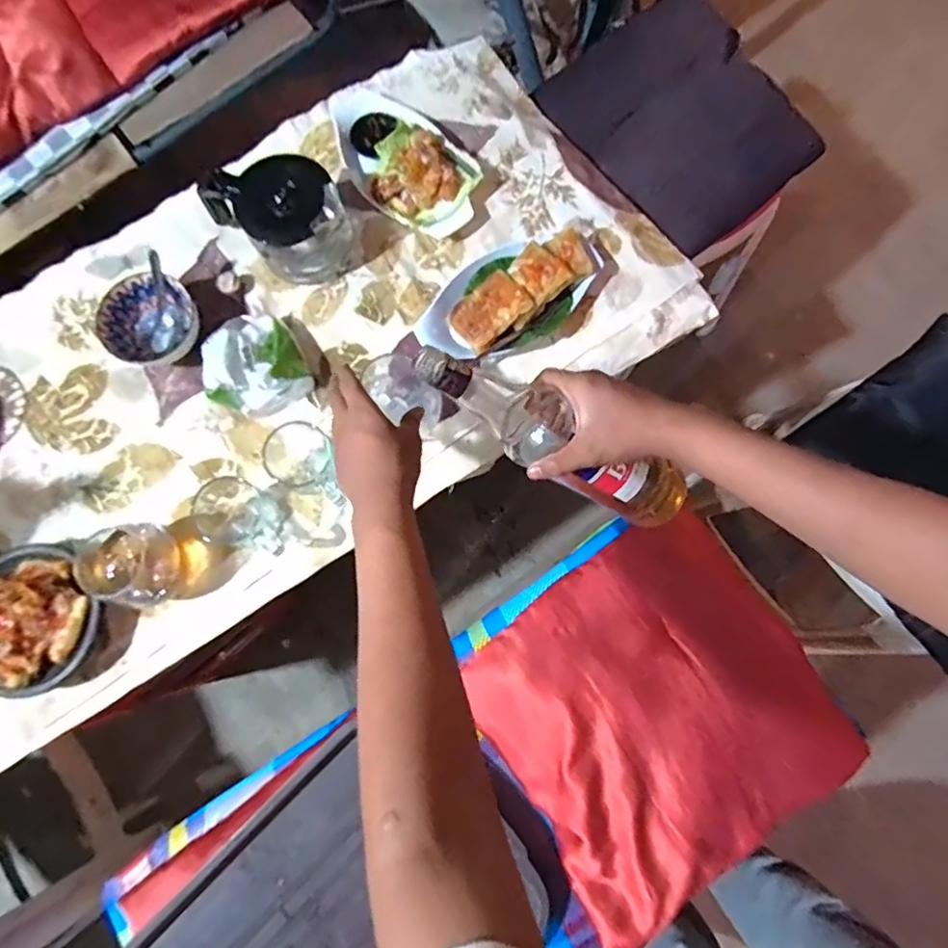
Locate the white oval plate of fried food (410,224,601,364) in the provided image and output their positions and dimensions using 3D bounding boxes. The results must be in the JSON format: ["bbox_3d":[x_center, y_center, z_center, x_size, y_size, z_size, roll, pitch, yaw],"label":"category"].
[{"bbox_3d":[0.047,-0.218,0.671,0.236,0.044,0.131,-34,80,-6],"label":"white oval plate of fried food"}]

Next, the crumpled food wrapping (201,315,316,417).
[{"bbox_3d":[-0.265,-0.138,0.648,0.114,0.072,0.120,-26,79,-4],"label":"crumpled food wrapping"}]

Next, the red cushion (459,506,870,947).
[{"bbox_3d":[0.204,0.269,0.622,0.370,0.048,0.351,-32,79,-5],"label":"red cushion"}]

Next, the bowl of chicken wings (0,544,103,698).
[{"bbox_3d":[-0.489,0.156,0.606,0.143,0.055,0.147,0,78,1],"label":"bowl of chicken wings"}]

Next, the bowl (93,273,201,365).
[{"bbox_3d":[-0.389,-0.183,0.666,0.097,0.055,0.104,0,78,1],"label":"bowl"}]

